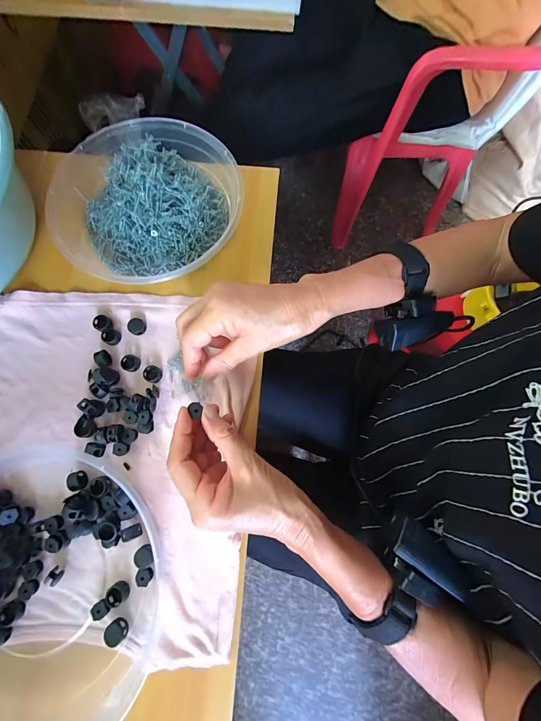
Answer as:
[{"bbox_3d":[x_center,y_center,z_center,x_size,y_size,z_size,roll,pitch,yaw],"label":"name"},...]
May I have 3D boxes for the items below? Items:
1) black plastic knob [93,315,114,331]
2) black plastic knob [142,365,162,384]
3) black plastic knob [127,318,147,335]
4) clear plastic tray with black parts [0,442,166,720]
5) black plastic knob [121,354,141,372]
[{"bbox_3d":[-0.178,-0.039,0.316,0.020,0.007,0.016,35,78,8],"label":"black plastic knob"},{"bbox_3d":[-0.120,0.014,0.304,0.018,0.006,0.017,0,76,-1],"label":"black plastic knob"},{"bbox_3d":[-0.142,-0.036,0.316,0.017,0.009,0.018,0,76,-1],"label":"black plastic knob"},{"bbox_3d":[-0.216,0.198,0.249,0.248,0.041,0.232,9,76,2],"label":"clear plastic tray with black parts"},{"bbox_3d":[-0.145,0.003,0.307,0.018,0.007,0.017,0,76,-1],"label":"black plastic knob"}]

